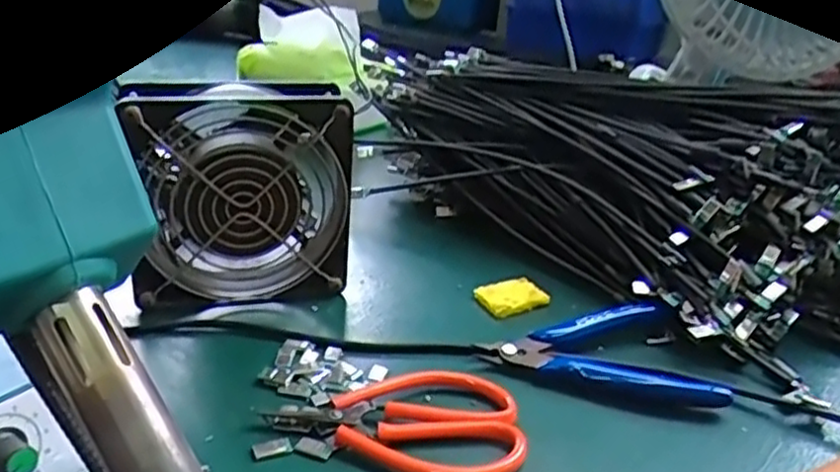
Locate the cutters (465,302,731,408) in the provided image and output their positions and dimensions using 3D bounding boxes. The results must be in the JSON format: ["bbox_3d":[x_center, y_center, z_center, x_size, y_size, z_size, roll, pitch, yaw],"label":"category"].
[{"bbox_3d":[0.094,0.058,0.384,0.118,0.018,0.074,8,25,4],"label":"cutters"}]

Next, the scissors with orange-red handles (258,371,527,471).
[{"bbox_3d":[-0.011,0.083,0.326,0.111,0.011,0.066,3,32,-4],"label":"scissors with orange-red handles"}]

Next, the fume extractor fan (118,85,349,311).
[{"bbox_3d":[-0.100,-0.019,0.405,0.112,0.121,0.040,-3,27,-19],"label":"fume extractor fan"}]

